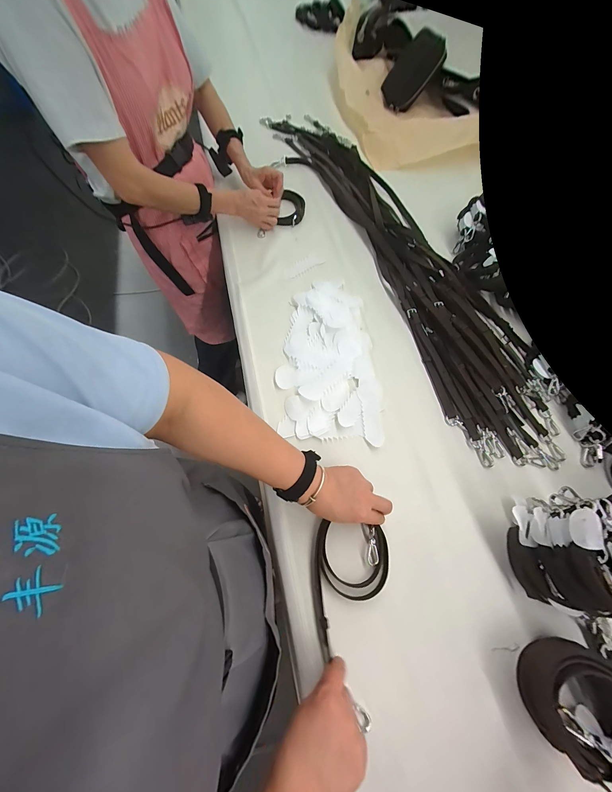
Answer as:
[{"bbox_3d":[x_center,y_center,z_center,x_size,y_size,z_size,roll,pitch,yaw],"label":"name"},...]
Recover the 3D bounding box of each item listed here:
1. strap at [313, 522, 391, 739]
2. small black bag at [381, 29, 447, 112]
[{"bbox_3d":[0.052,0.297,0.402,0.107,0.027,0.221,10,67,5],"label":"strap"},{"bbox_3d":[0.335,-1.020,0.913,0.113,0.191,0.030,30,65,-21],"label":"small black bag"}]

